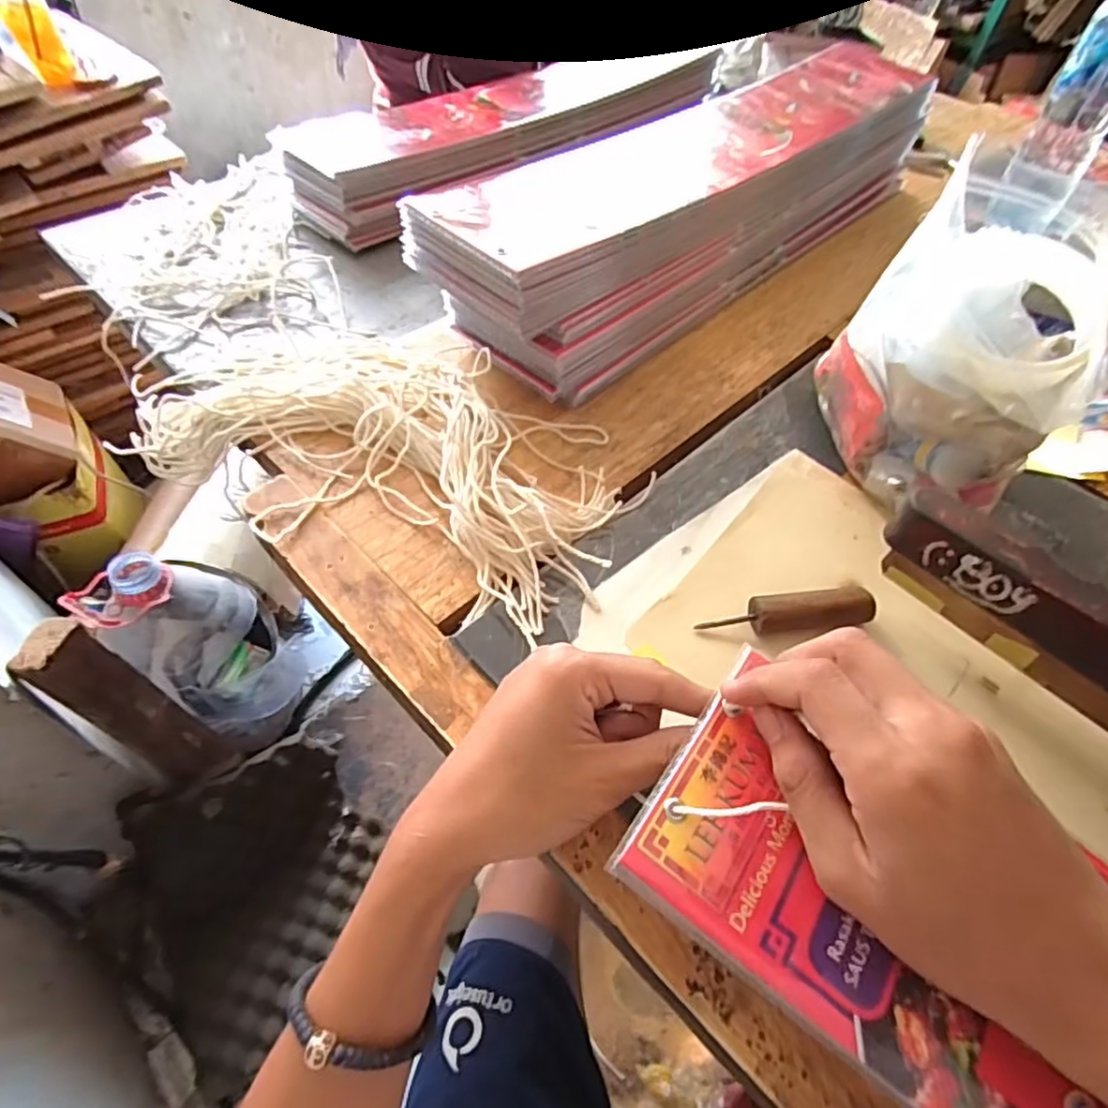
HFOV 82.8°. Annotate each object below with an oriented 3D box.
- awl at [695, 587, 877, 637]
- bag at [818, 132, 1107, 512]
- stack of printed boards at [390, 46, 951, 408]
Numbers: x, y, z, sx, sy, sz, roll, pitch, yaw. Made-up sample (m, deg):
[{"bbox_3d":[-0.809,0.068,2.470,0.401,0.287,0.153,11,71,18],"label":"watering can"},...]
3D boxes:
[{"bbox_3d":[0.128,0.034,0.341,0.091,0.020,0.022,-3,54,-7],"label":"awl"},{"bbox_3d":[0.239,-0.117,0.377,0.128,0.152,0.133,29,56,16],"label":"bag"},{"bbox_3d":[0.134,-0.306,0.543,0.130,0.107,0.558,38,60,21],"label":"stack of printed boards"}]

